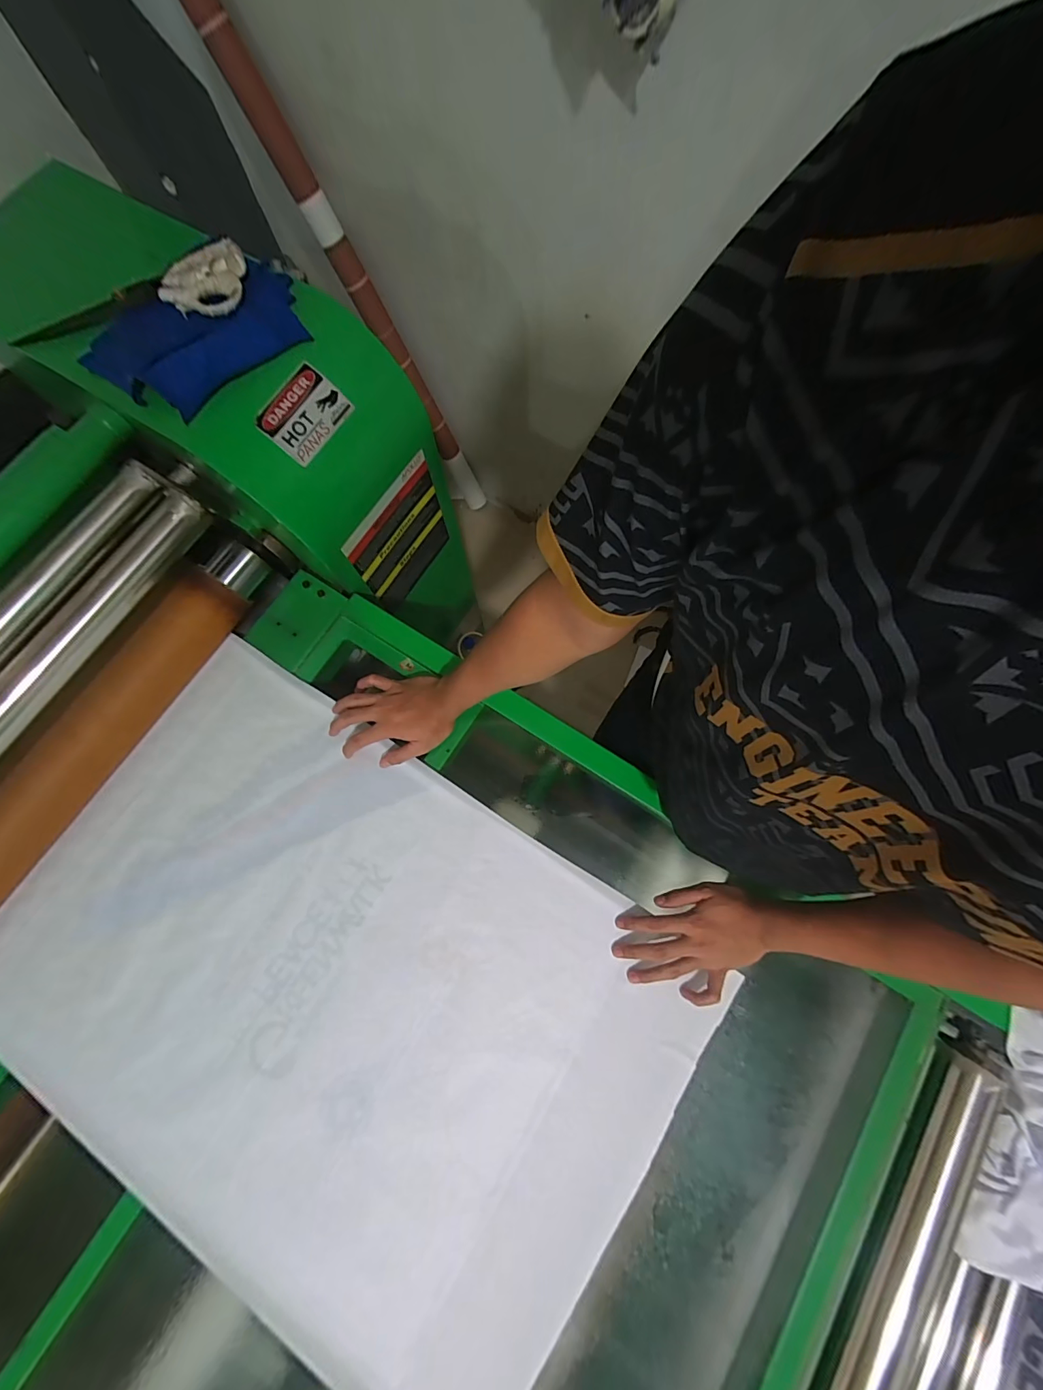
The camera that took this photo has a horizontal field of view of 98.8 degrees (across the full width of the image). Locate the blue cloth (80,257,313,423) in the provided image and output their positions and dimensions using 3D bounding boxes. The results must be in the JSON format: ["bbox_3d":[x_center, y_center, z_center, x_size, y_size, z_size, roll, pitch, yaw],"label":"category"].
[{"bbox_3d":[-0.377,-0.419,0.531,0.249,0.042,0.151,-38,78,-8],"label":"blue cloth"}]

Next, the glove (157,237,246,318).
[{"bbox_3d":[-0.376,-0.486,0.526,0.101,0.032,0.081,-2,77,-1],"label":"glove"}]

